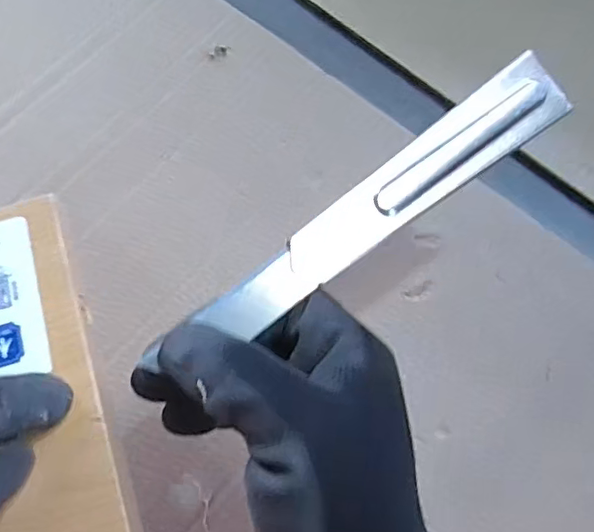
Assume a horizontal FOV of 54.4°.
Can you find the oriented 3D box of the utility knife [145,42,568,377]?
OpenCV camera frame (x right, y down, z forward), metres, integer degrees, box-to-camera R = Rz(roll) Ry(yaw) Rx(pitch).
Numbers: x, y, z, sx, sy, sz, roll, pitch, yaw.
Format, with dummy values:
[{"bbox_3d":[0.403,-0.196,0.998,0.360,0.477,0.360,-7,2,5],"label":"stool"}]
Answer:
[{"bbox_3d":[0.034,-0.023,0.222,0.194,0.009,0.028,-36,74,-16],"label":"utility knife"}]

